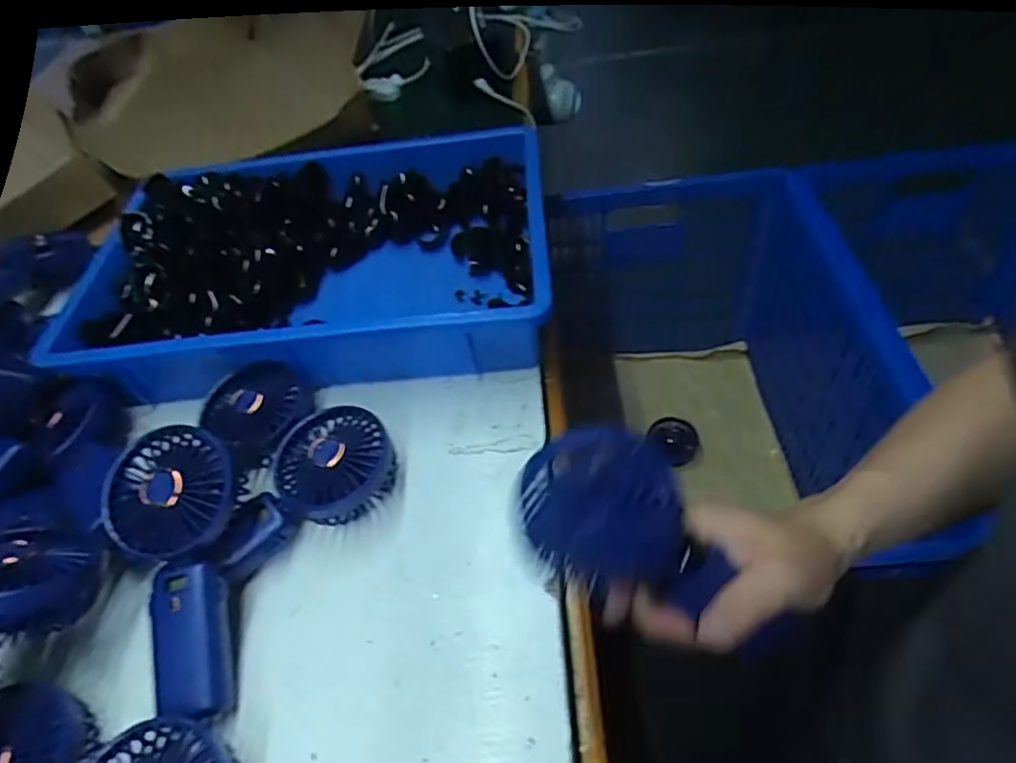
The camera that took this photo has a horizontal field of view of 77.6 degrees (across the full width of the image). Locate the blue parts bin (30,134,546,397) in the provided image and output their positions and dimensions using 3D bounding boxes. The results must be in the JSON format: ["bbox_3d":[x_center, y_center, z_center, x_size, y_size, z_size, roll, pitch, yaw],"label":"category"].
[{"bbox_3d":[-0.175,-0.123,0.601,0.403,0.078,0.282,-5,49,4],"label":"blue parts bin"}]

